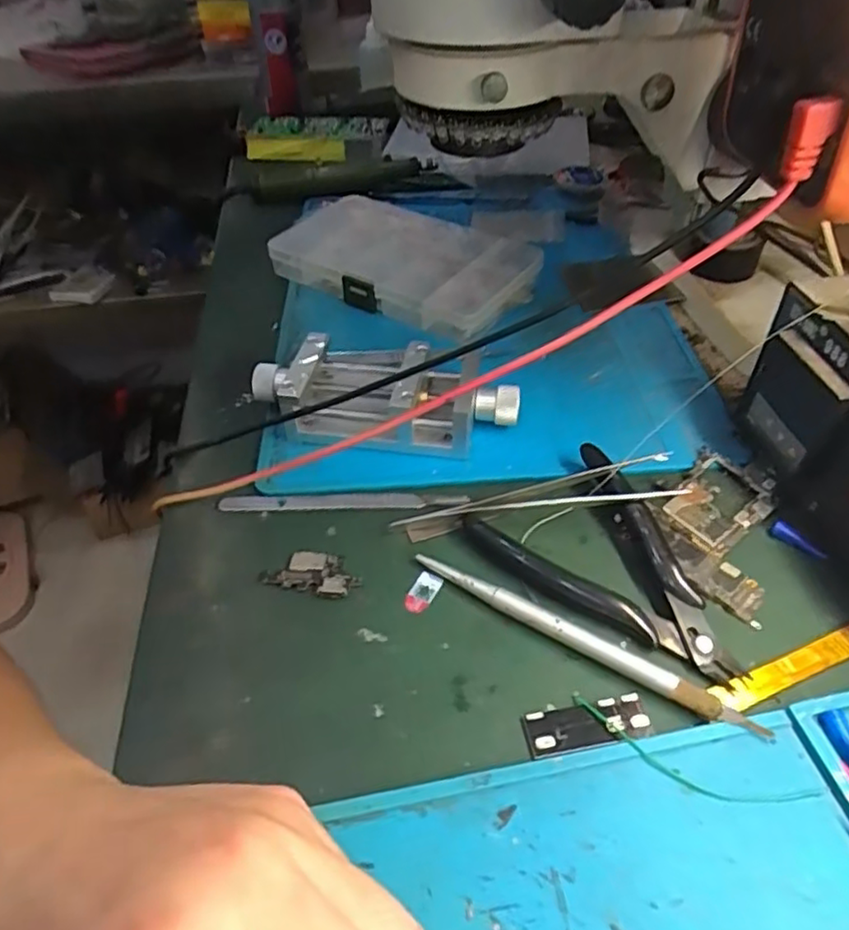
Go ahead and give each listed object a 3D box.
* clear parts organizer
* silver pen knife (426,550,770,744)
[{"bbox_3d":[-0.014,-0.142,0.442,0.174,0.020,0.109,22,49,25],"label":"clear parts organizer"},{"bbox_3d":[0.058,0.067,0.253,0.139,0.008,0.009,23,49,25],"label":"silver pen knife"}]

